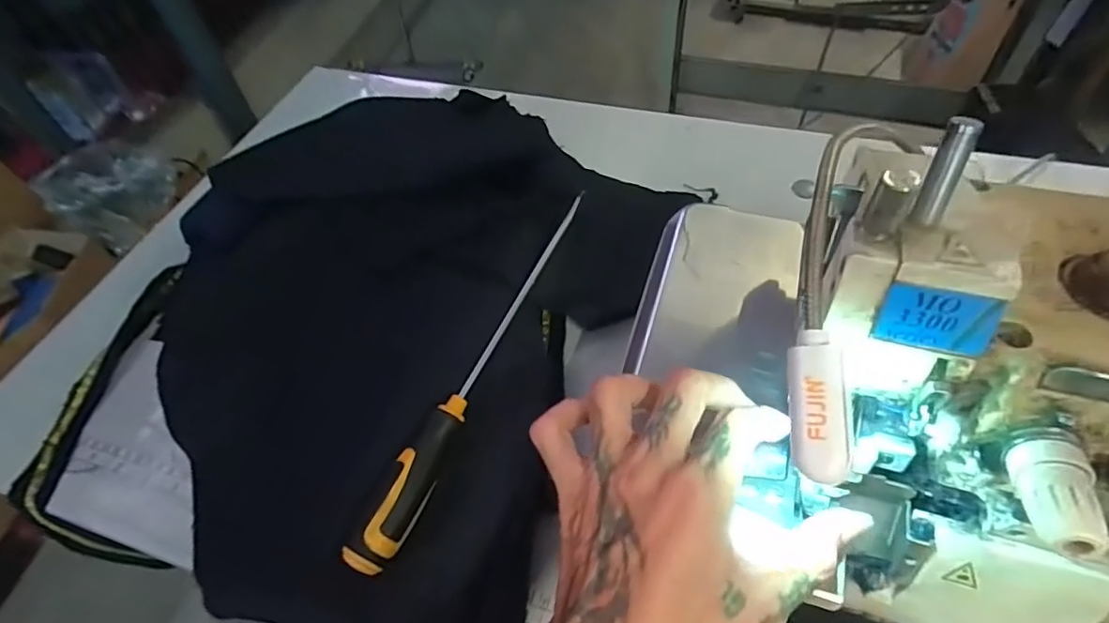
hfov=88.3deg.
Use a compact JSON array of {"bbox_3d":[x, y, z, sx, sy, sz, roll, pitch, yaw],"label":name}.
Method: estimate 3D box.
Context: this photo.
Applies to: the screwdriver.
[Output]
[{"bbox_3d":[-0.053,0.032,0.411,0.027,0.038,0.307,17,56,18],"label":"screwdriver"}]

